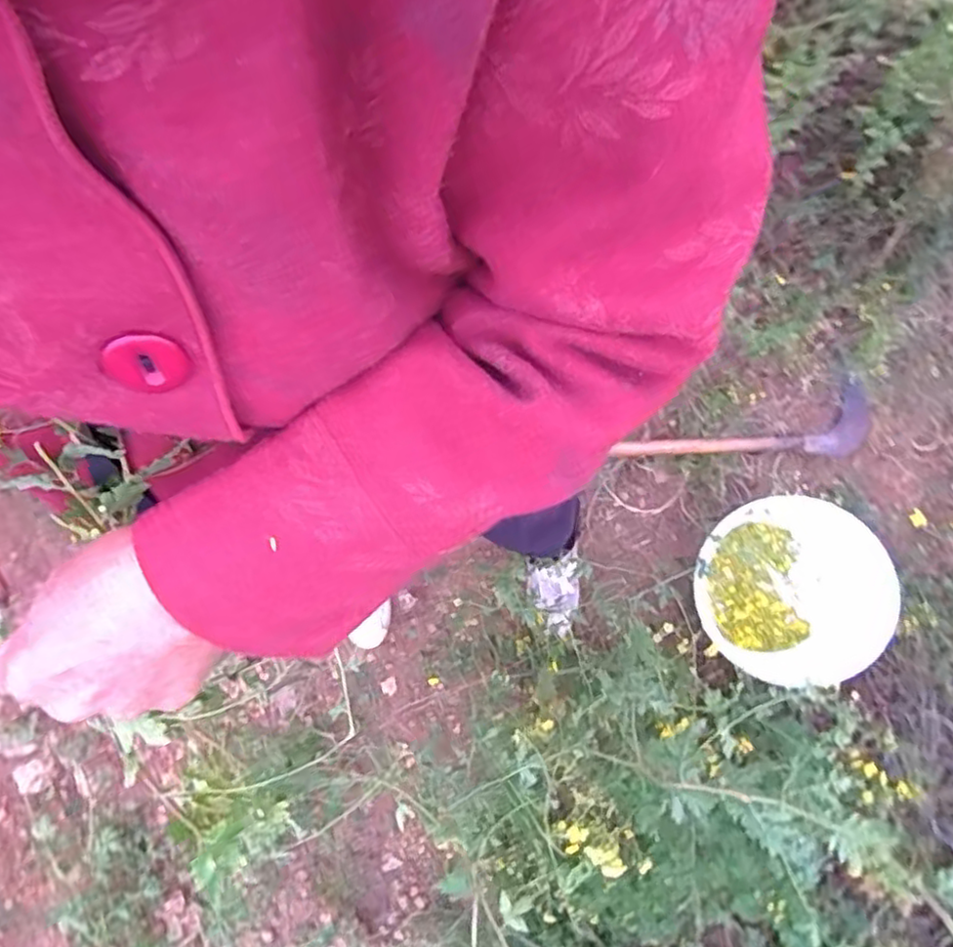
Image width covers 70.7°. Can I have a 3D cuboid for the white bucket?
[{"bbox_3d":[0.486,0.213,1.123,0.292,0.323,0.276,-1,71,2],"label":"white bucket"}]

